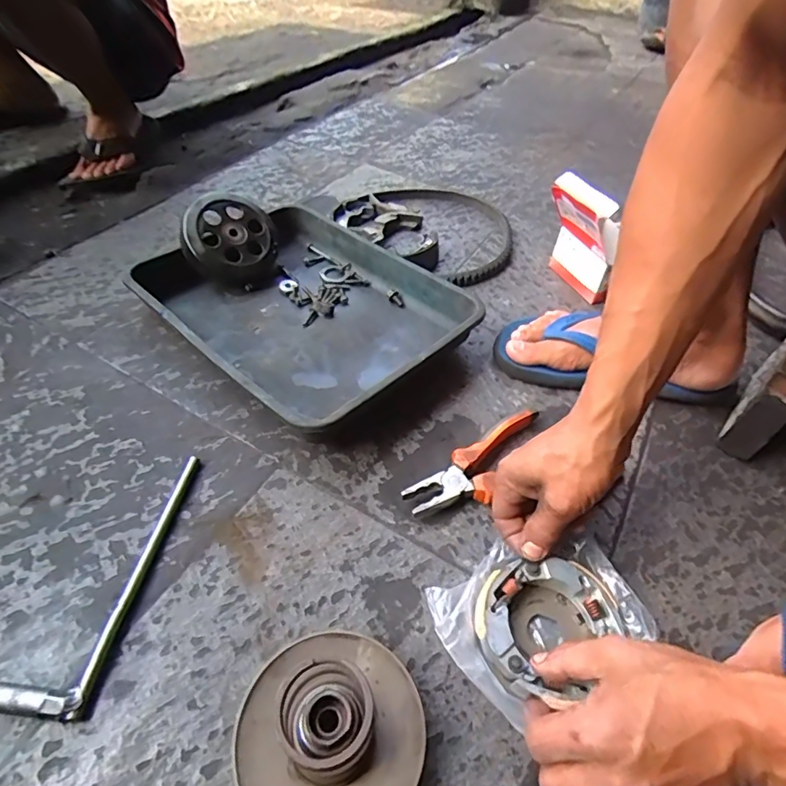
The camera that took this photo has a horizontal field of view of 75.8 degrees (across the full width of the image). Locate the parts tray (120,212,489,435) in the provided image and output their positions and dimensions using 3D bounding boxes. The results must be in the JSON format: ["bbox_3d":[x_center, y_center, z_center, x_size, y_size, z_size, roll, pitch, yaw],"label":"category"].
[{"bbox_3d":[-0.103,-0.102,0.597,0.342,0.063,0.270,37,56,26],"label":"parts tray"}]

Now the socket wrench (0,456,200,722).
[{"bbox_3d":[-0.221,0.137,0.404,0.057,0.017,0.212,9,49,4],"label":"socket wrench"}]

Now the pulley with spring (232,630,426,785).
[{"bbox_3d":[-0.040,0.211,0.317,0.114,0.062,0.115,2,48,-2],"label":"pulley with spring"}]

